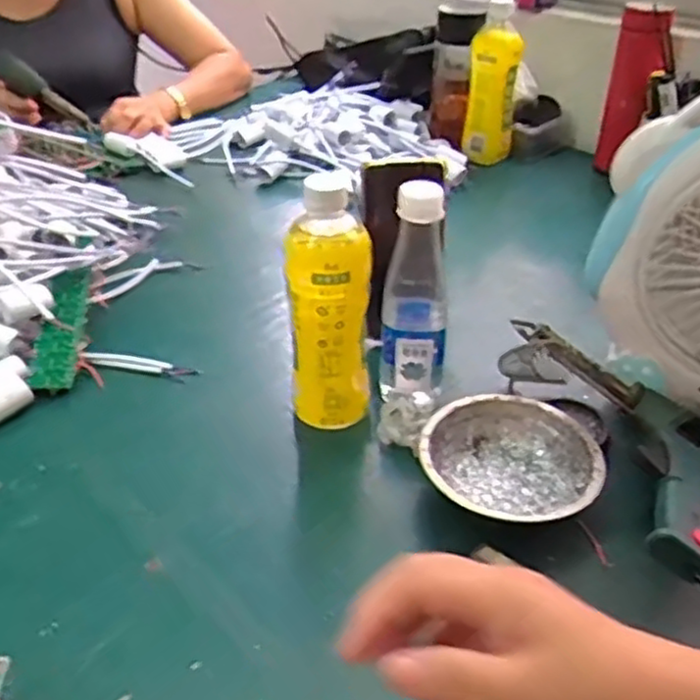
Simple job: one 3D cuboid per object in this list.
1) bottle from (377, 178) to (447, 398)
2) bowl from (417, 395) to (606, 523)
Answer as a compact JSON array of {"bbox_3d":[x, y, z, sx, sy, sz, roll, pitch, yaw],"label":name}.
[{"bbox_3d":[0.054,-0.043,0.588,0.055,0.181,0.054,3,36,4],"label":"bottle"},{"bbox_3d":[0.116,0.088,0.543,0.125,0.042,0.123,0,36,0],"label":"bowl"}]

